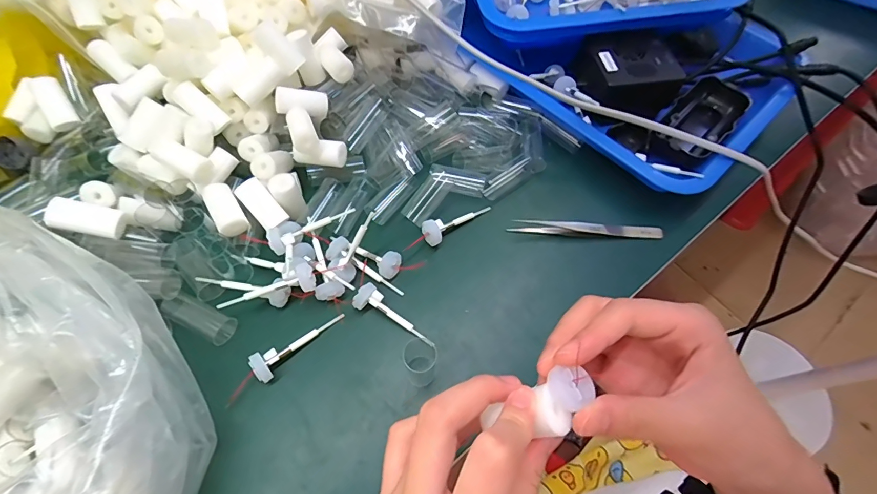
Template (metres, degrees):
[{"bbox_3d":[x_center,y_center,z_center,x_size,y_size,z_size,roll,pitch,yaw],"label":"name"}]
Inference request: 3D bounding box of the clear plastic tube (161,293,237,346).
[{"bbox_3d":[-0.170,0.050,0.295,0.050,0.014,0.020,28,65,10],"label":"clear plastic tube"}]

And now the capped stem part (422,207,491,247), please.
[{"bbox_3d":[0.015,-0.025,0.340,0.062,0.016,0.021,-34,70,-19],"label":"capped stem part"}]

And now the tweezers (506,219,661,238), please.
[{"bbox_3d":[0.126,-0.015,0.348,0.126,0.011,0.013,6,63,-1],"label":"tweezers"}]

